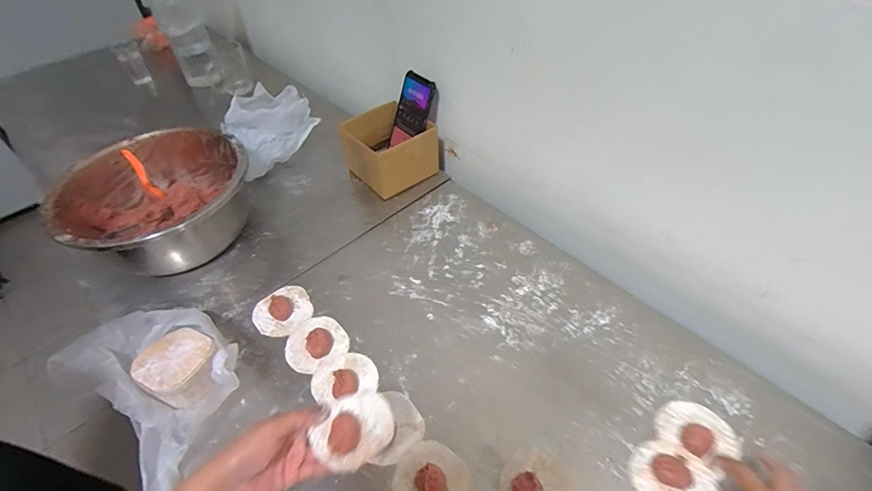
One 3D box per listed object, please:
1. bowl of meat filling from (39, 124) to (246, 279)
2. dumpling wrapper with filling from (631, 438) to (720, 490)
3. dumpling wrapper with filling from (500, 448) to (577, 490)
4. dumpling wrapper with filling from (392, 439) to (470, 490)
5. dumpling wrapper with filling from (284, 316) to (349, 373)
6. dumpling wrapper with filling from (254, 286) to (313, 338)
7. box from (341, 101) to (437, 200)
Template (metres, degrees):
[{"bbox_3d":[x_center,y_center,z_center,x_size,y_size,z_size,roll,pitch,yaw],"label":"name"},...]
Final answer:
[{"bbox_3d":[-0.446,-0.062,0.718,0.275,0.135,0.270,-2,48,2],"label":"bowl of meat filling"},{"bbox_3d":[0.254,0.250,0.458,0.079,0.022,0.083,33,58,28],"label":"dumpling wrapper with filling"},{"bbox_3d":[0.108,0.256,0.458,0.078,0.027,0.071,-2,48,2],"label":"dumpling wrapper with filling"},{"bbox_3d":[-0.009,0.256,0.469,0.077,0.022,0.080,-2,48,2],"label":"dumpling wrapper with filling"},{"bbox_3d":[-0.169,0.131,0.593,0.081,0.022,0.075,-2,48,2],"label":"dumpling wrapper with filling"},{"bbox_3d":[-0.225,0.097,0.631,0.081,0.016,0.076,-2,48,2],"label":"dumpling wrapper with filling"},{"bbox_3d":[-0.086,-0.180,0.813,0.142,0.102,0.138,-29,53,-21],"label":"box"}]

